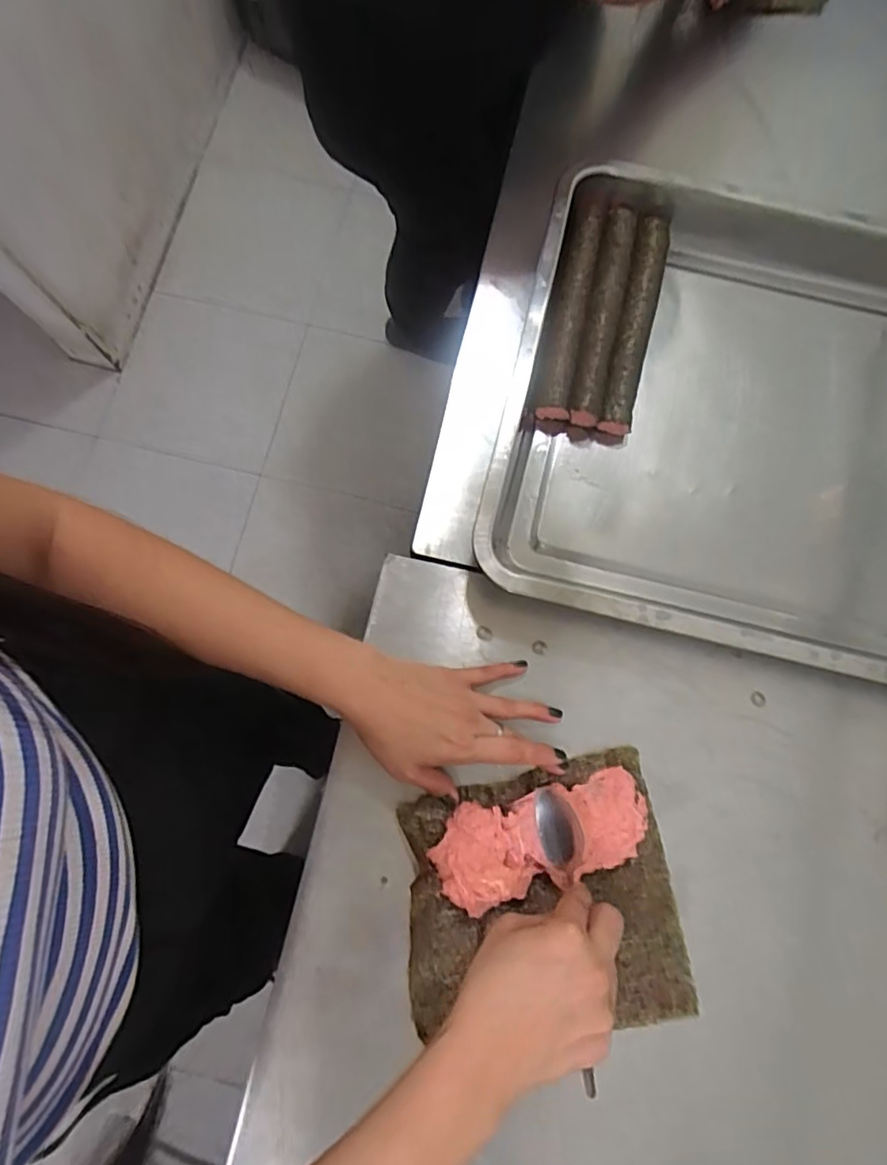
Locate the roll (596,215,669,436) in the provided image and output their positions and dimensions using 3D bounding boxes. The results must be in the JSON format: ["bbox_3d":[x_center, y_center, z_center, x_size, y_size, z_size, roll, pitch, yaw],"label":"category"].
[{"bbox_3d":[0.164,-0.220,0.496,0.030,0.036,0.190,12,79,2],"label":"roll"}]

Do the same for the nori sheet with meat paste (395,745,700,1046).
[{"bbox_3d":[0.069,0.232,0.414,0.196,0.031,0.180,-10,79,-2],"label":"nori sheet with meat paste"}]

